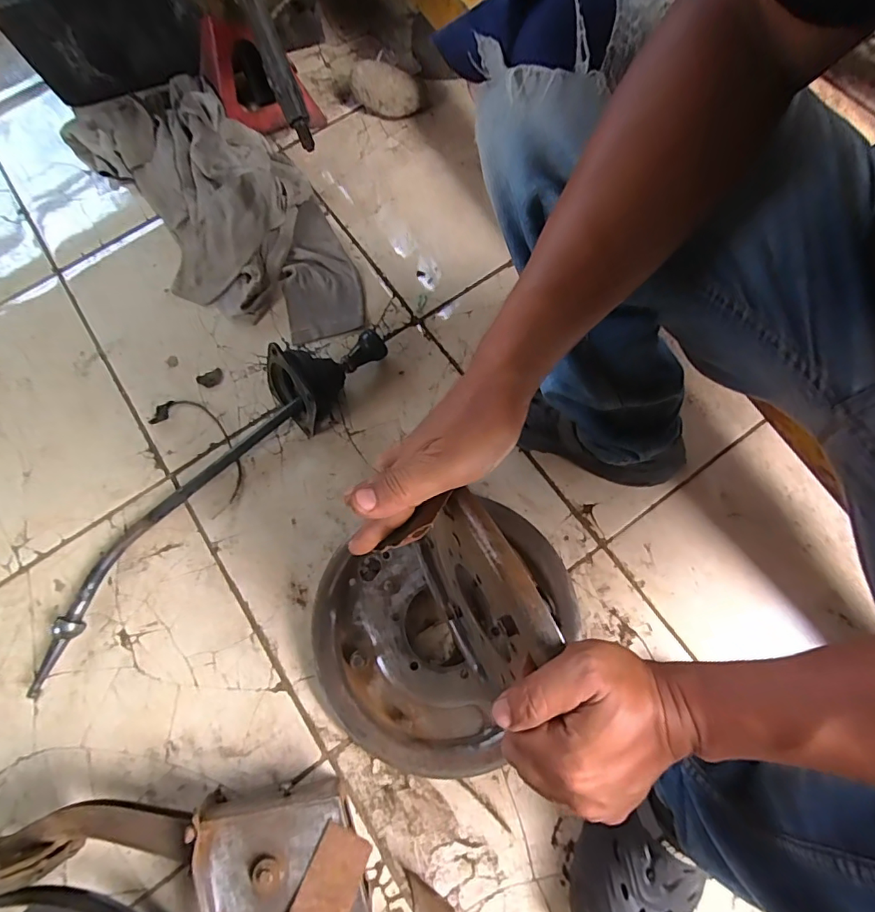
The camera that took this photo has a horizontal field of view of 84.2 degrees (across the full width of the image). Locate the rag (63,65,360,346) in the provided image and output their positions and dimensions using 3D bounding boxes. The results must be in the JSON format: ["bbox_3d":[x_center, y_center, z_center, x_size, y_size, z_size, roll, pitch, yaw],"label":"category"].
[{"bbox_3d":[-0.347,-0.408,0.752,0.263,0.069,0.590,-36,76,-11],"label":"rag"}]

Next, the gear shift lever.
[{"bbox_3d":[-0.287,0.026,0.600,0.109,0.091,0.571,37,76,11],"label":"gear shift lever"}]

